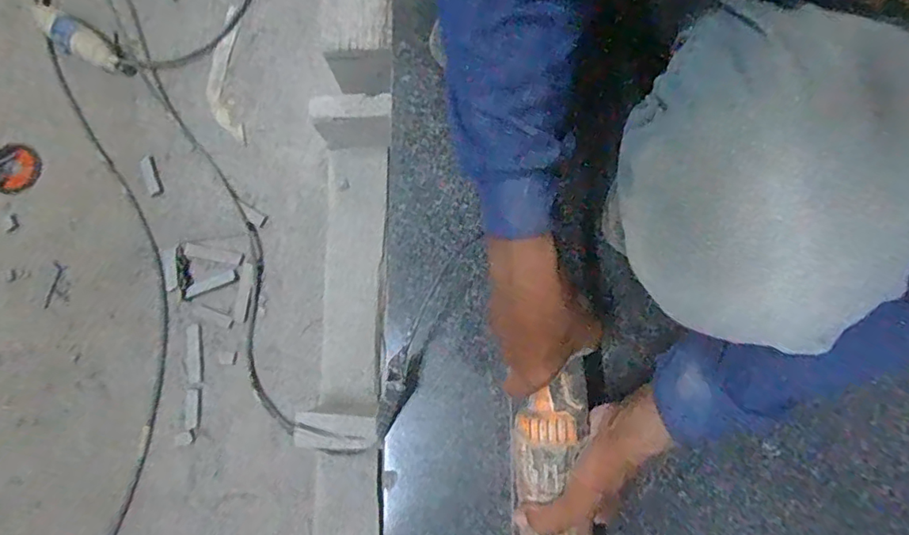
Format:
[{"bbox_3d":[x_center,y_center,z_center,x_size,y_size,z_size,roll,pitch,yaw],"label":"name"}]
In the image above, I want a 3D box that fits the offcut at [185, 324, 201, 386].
[{"bbox_3d":[-0.380,0.126,0.765,0.021,0.004,0.084,-7,79,-2],"label":"offcut"}]

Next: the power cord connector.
[{"bbox_3d":[-0.589,-0.354,0.833,0.173,0.036,0.058,36,85,8],"label":"power cord connector"}]

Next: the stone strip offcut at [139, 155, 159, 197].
[{"bbox_3d":[-0.468,-0.140,0.806,0.018,0.007,0.061,-16,79,-3],"label":"stone strip offcut"}]

